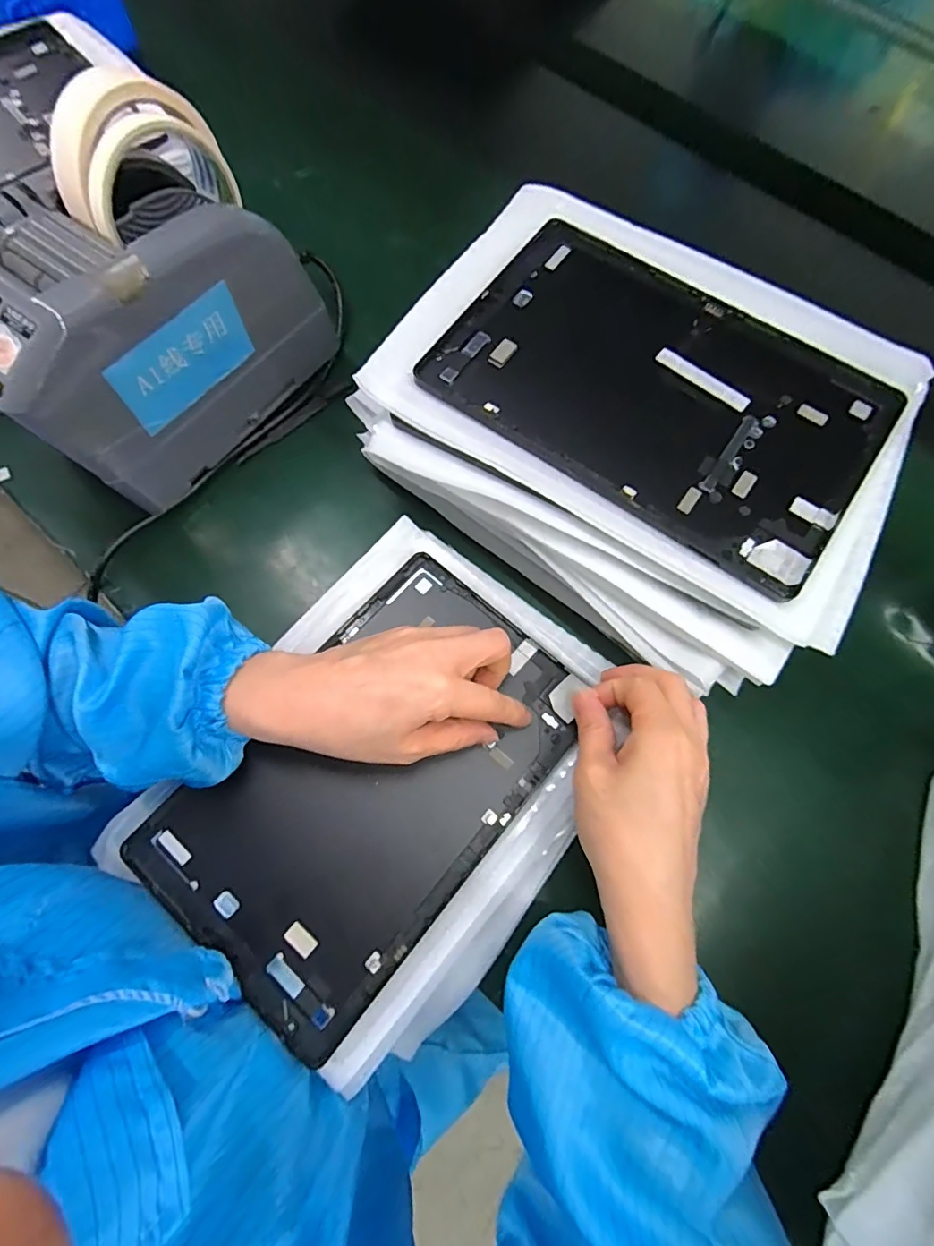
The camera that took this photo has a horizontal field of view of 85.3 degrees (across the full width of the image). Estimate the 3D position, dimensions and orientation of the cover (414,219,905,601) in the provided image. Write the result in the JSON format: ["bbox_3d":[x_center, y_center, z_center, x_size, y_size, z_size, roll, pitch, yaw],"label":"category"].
[{"bbox_3d":[0.111,-0.139,0.298,0.243,0.009,0.155,34,75,9],"label":"cover"}]

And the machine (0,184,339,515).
[{"bbox_3d":[-0.201,-0.186,0.322,0.105,0.129,0.194,37,76,10],"label":"machine"}]

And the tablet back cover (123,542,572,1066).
[{"bbox_3d":[-0.051,0.089,0.298,0.154,0.015,0.242,41,76,10],"label":"tablet back cover"}]

